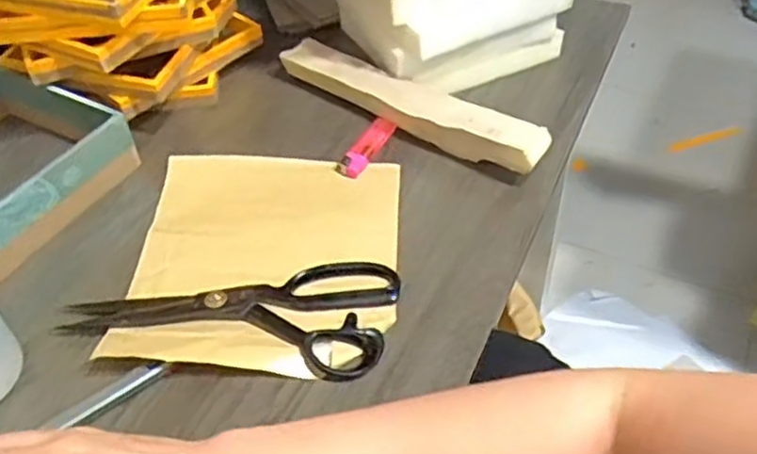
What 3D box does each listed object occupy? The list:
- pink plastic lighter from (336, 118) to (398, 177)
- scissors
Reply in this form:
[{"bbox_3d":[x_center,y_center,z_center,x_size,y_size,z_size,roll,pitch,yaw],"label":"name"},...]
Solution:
[{"bbox_3d":[-0.012,-0.073,0.654,0.027,0.011,0.077,22,50,22],"label":"pink plastic lighter"},{"bbox_3d":[-0.108,0.054,0.533,0.232,0.010,0.096,6,46,9],"label":"scissors"}]

